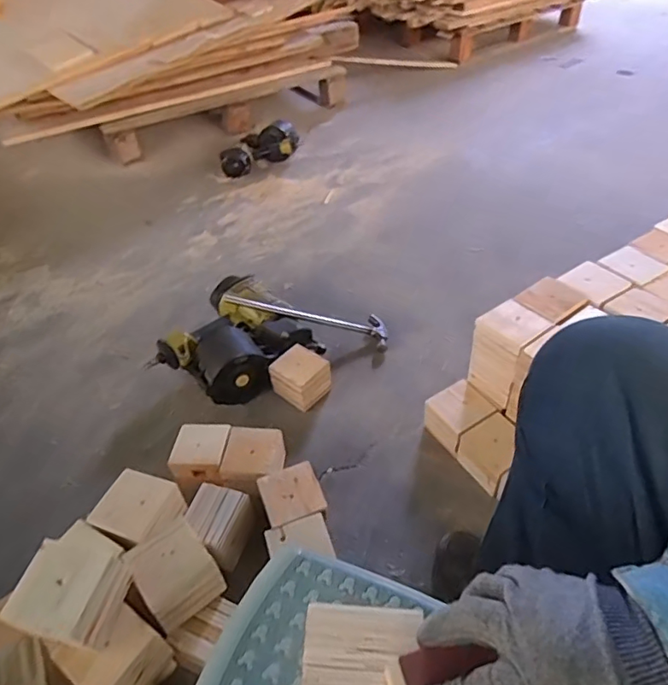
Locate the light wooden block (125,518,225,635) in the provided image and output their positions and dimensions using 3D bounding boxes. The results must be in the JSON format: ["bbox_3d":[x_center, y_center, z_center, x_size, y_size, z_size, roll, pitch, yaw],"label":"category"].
[{"bbox_3d":[-0.222,0.321,0.729,0.097,0.066,0.106,-30,50,-24],"label":"light wooden block"}]

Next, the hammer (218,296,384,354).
[{"bbox_3d":[-0.058,-0.058,1.177,0.377,0.026,0.099,13,43,-12],"label":"hammer"}]

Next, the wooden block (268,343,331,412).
[{"bbox_3d":[-0.067,0.075,1.088,0.092,0.088,0.100,-36,52,-28],"label":"wooden block"}]

